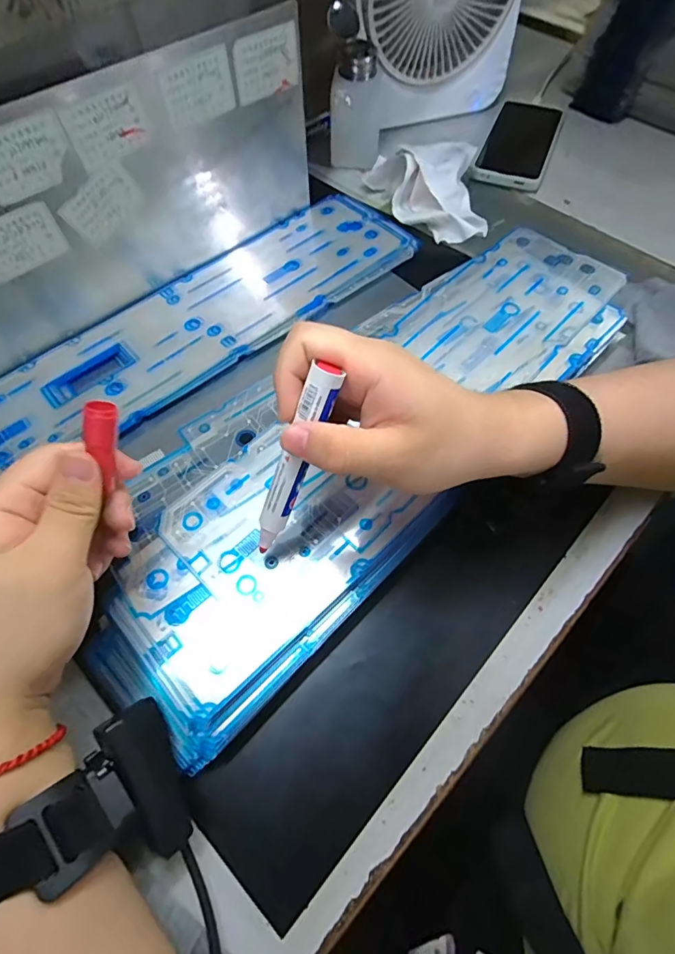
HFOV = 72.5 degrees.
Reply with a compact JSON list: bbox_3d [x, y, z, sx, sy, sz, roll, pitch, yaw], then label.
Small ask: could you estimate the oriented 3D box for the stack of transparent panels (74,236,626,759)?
[{"bbox_3d":[0.028,-0.030,0.339,0.154,0.038,0.459,41,69,18],"label":"stack of transparent panels"}]

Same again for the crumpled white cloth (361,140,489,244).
[{"bbox_3d":[0.093,-0.299,0.467,0.084,0.045,0.126,-18,63,-8],"label":"crumpled white cloth"}]

